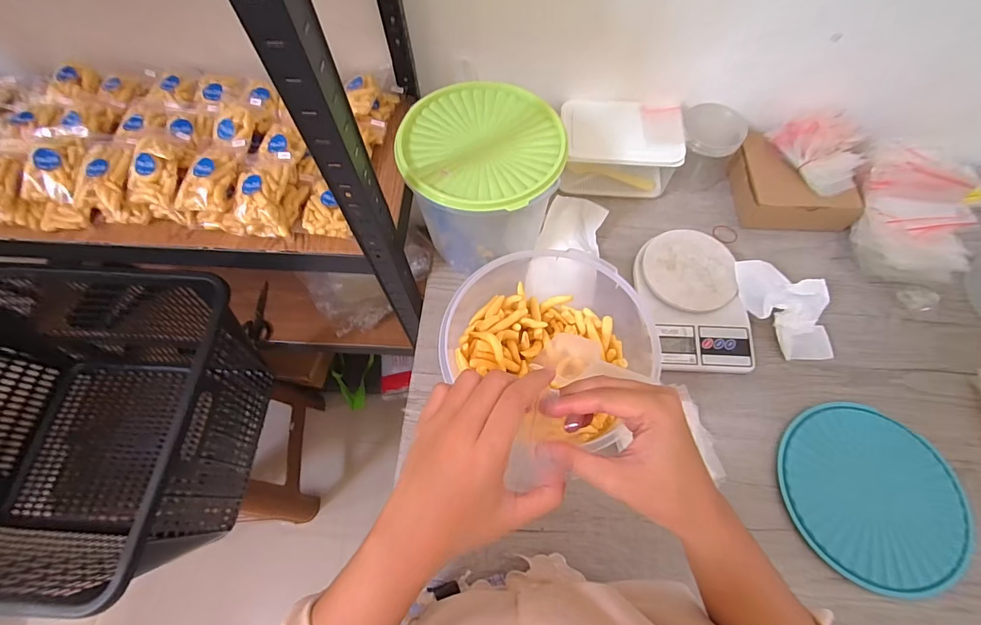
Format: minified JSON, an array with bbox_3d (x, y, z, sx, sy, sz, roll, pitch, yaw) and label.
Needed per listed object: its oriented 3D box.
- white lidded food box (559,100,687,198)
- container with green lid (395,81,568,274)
[{"bbox_3d":[0.203,-0.261,0.692,0.183,0.098,0.117,6,65,3],"label":"white lidded food box"},{"bbox_3d":[-0.009,-0.178,0.598,0.200,0.178,0.207,4,65,2],"label":"container with green lid"}]

